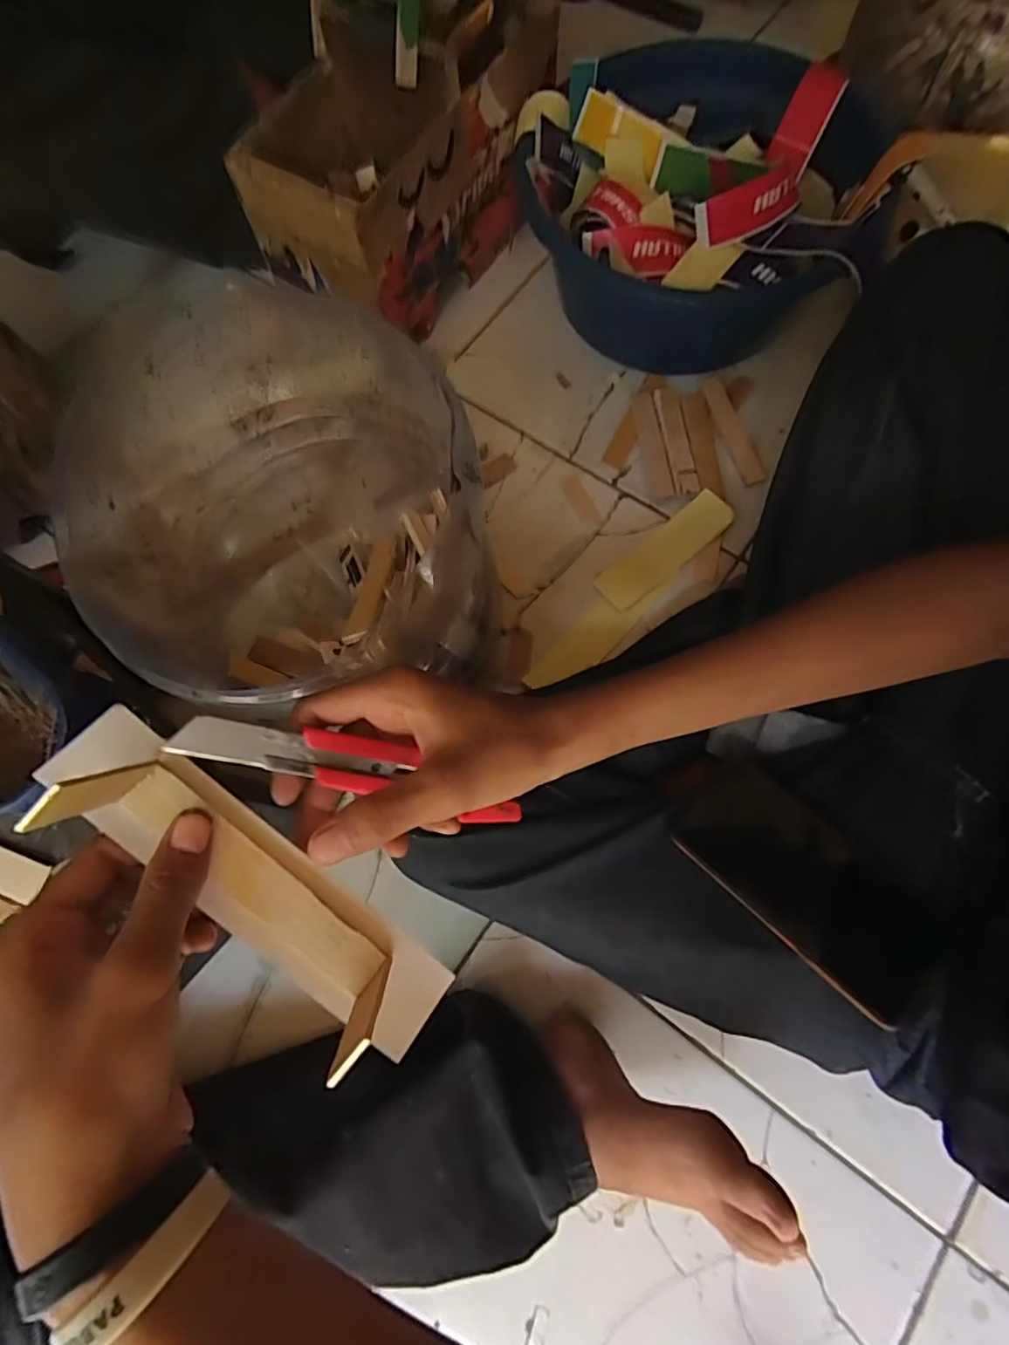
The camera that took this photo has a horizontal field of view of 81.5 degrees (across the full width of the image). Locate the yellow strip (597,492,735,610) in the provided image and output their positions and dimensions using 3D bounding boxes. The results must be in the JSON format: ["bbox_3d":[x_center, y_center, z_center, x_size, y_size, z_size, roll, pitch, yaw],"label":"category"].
[{"bbox_3d":[0.164,-0.125,0.593,0.158,0.011,0.042,-38,76,-9],"label":"yellow strip"}]

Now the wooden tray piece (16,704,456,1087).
[{"bbox_3d":[-0.111,0.096,0.252,0.196,0.039,0.049,40,78,-2],"label":"wooden tray piece"}]

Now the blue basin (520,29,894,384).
[{"bbox_3d":[0.195,-0.494,0.637,0.333,0.146,0.333,-1,73,2],"label":"blue basin"}]

